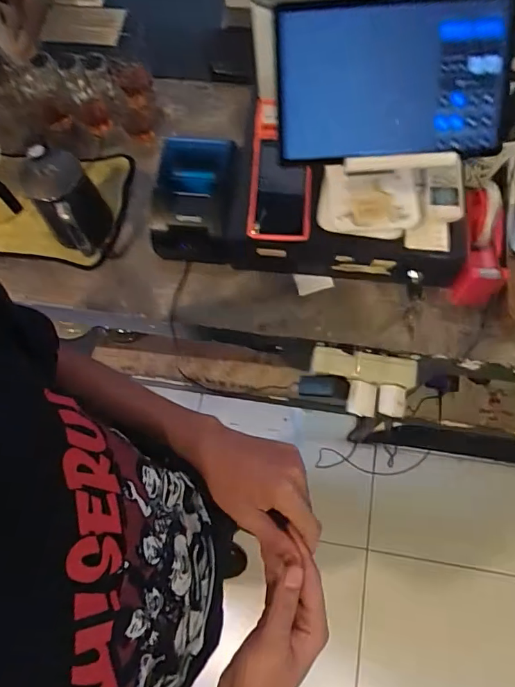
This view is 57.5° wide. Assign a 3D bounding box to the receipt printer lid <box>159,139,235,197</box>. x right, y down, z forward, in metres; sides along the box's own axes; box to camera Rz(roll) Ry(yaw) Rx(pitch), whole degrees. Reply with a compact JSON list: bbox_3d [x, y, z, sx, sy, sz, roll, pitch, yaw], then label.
[{"bbox_3d":[-0.094,-0.272,0.724,0.109,0.026,0.093,3,69,4],"label":"receipt printer lid"}]

